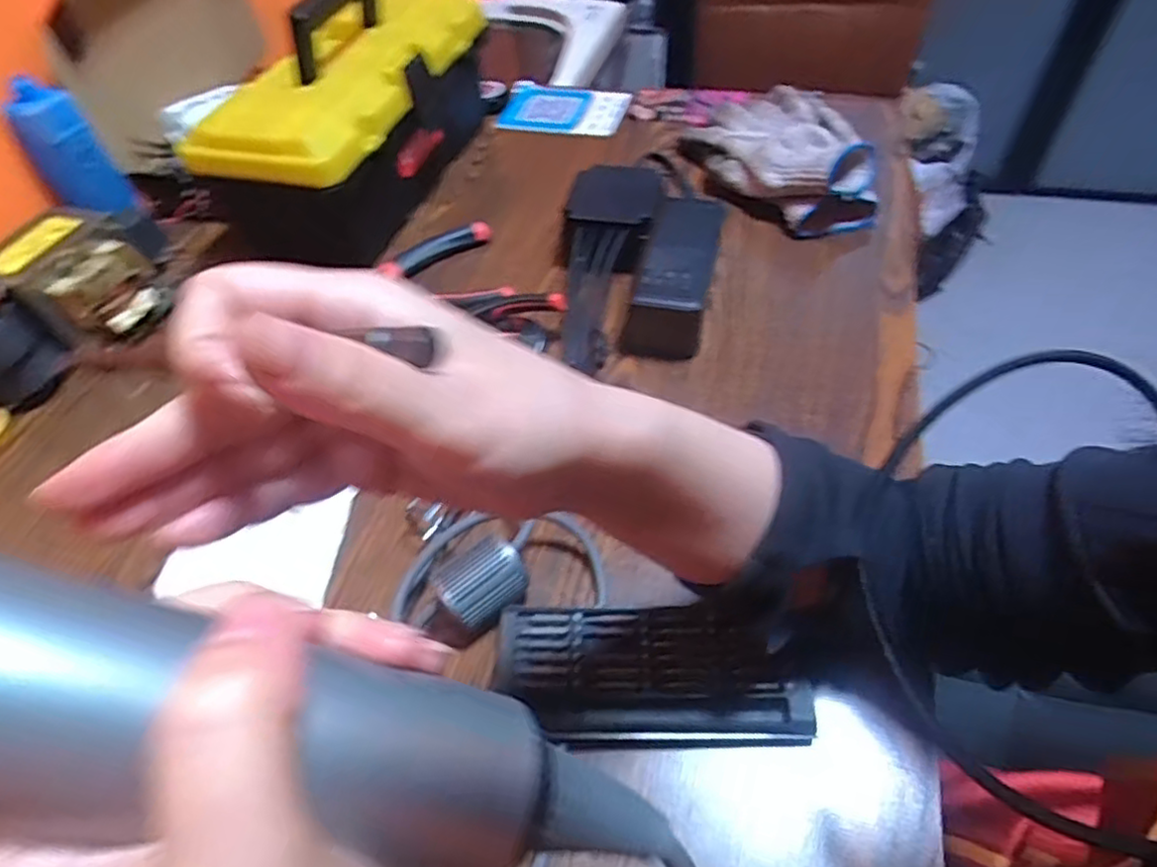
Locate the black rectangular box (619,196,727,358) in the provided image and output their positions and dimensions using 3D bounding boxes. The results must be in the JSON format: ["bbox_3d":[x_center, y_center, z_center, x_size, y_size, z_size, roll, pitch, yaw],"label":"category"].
[{"bbox_3d":[0.072,-0.119,0.500,0.055,0.048,0.137,10,53,13],"label":"black rectangular box"}]

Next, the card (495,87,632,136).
[{"bbox_3d":[-0.015,-0.342,0.711,0.128,0.008,0.084,16,63,19],"label":"card"}]

